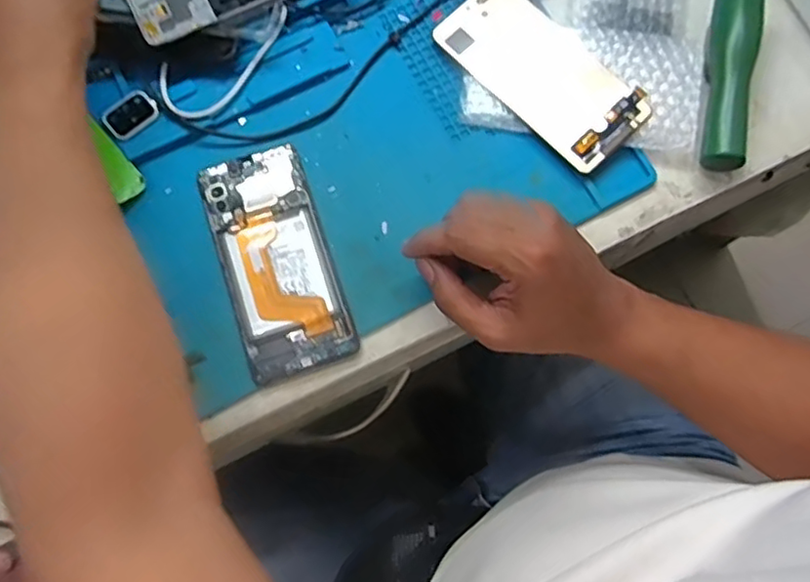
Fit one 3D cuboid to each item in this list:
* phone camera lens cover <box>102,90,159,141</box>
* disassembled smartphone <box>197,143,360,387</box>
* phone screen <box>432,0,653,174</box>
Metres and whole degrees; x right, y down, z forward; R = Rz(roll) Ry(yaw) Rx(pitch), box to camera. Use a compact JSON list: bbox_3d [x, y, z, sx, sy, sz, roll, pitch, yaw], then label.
[{"bbox_3d":[-0.198,-0.127,0.447,0.036,0.008,0.027,-40,81,-8],"label":"phone camera lens cover"},{"bbox_3d":[-0.088,-0.022,0.422,0.071,0.008,0.158,-19,79,-4],"label":"disassembled smartphone"},{"bbox_3d":[0.099,-0.160,0.448,0.074,0.008,0.156,-43,79,-5],"label":"phone screen"}]

